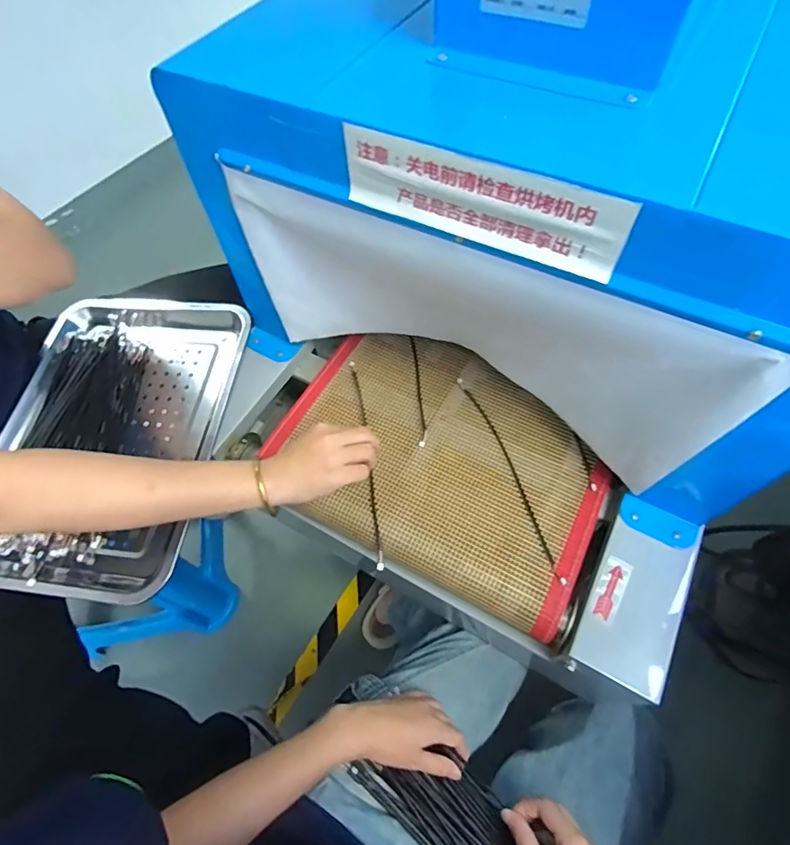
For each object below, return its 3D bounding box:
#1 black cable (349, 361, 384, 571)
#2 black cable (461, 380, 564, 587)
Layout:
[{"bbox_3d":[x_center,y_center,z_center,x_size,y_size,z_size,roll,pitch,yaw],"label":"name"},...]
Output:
[{"bbox_3d":[-0.035,0.038,0.590,0.011,0.004,0.285,-9,60,-2],"label":"black cable"},{"bbox_3d":[0.138,0.056,0.575,0.016,0.009,0.282,-17,60,-7],"label":"black cable"}]

